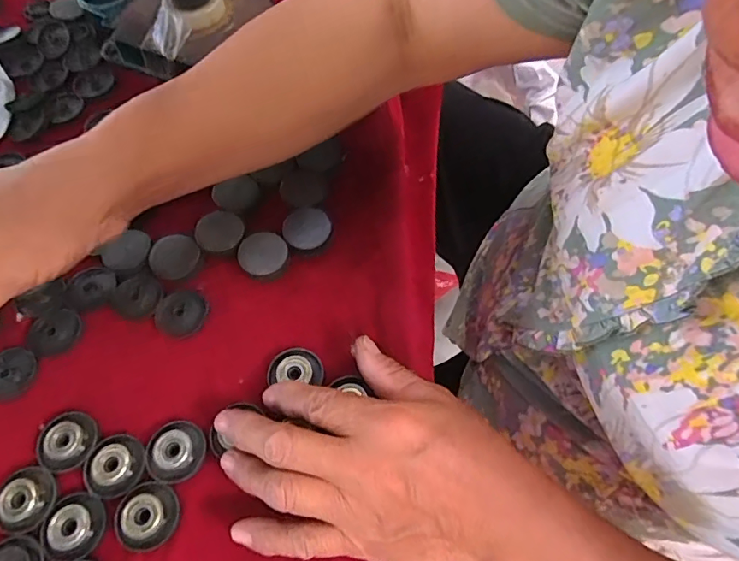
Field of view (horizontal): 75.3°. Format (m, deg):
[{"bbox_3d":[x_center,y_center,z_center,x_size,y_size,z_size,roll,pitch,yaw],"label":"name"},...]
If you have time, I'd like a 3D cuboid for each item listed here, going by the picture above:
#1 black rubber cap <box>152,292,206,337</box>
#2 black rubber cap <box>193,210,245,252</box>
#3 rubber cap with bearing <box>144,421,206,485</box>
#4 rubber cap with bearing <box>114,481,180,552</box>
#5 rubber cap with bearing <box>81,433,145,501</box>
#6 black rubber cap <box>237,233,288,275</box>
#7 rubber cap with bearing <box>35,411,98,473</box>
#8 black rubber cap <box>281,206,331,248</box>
[{"bbox_3d":[-0.124,0.021,0.315,0.032,0.005,0.030,-1,62,1],"label":"black rubber cap"},{"bbox_3d":[-0.104,-0.035,0.331,0.032,0.007,0.031,-19,63,-8],"label":"black rubber cap"},{"bbox_3d":[-0.112,0.098,0.274,0.032,0.013,0.033,-1,62,1],"label":"rubber cap with bearing"},{"bbox_3d":[-0.120,0.126,0.257,0.031,0.011,0.032,-1,62,1],"label":"rubber cap with bearing"},{"bbox_3d":[-0.144,0.104,0.270,0.031,0.010,0.031,-1,62,1],"label":"rubber cap with bearing"},{"bbox_3d":[-0.072,-0.019,0.324,0.032,0.004,0.032,-1,62,1],"label":"black rubber cap"},{"bbox_3d":[-0.177,0.093,0.278,0.030,0.012,0.033,-1,62,1],"label":"rubber cap with bearing"},{"bbox_3d":[-0.044,-0.037,0.331,0.032,0.004,0.030,-1,62,1],"label":"black rubber cap"}]

